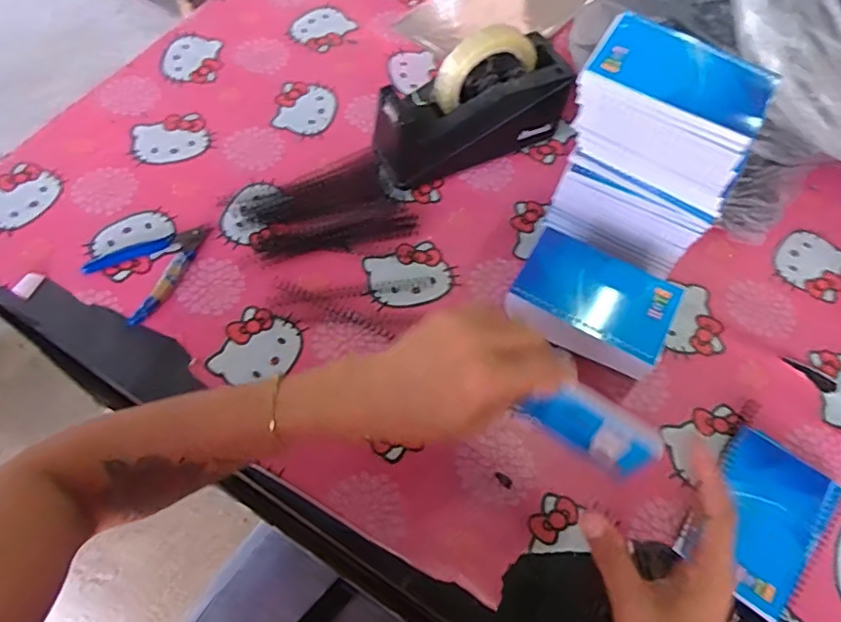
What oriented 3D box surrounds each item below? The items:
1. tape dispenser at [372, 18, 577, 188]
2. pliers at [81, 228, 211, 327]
[{"bbox_3d":[0.052,-0.214,0.586,0.203,0.124,0.070,-22,66,-13],"label":"tape dispenser"},{"bbox_3d":[-0.267,-0.049,0.545,0.087,0.010,0.114,26,65,11],"label":"pliers"}]

